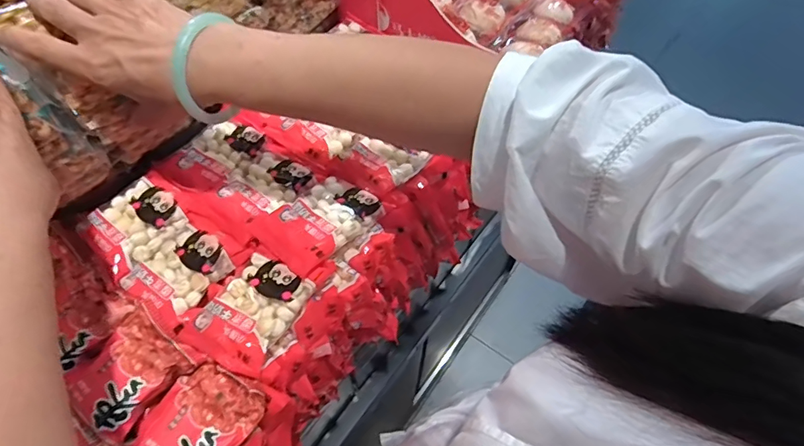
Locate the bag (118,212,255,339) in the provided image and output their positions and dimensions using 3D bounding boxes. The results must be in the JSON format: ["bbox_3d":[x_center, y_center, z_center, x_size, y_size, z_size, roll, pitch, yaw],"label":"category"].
[{"bbox_3d":[-0.185,0.034,0.414,0.074,0.021,0.101,32,63,17],"label":"bag"}]

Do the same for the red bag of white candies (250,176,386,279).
[{"bbox_3d":[-0.073,-0.005,0.416,0.070,0.021,0.098,39,66,20],"label":"red bag of white candies"}]

